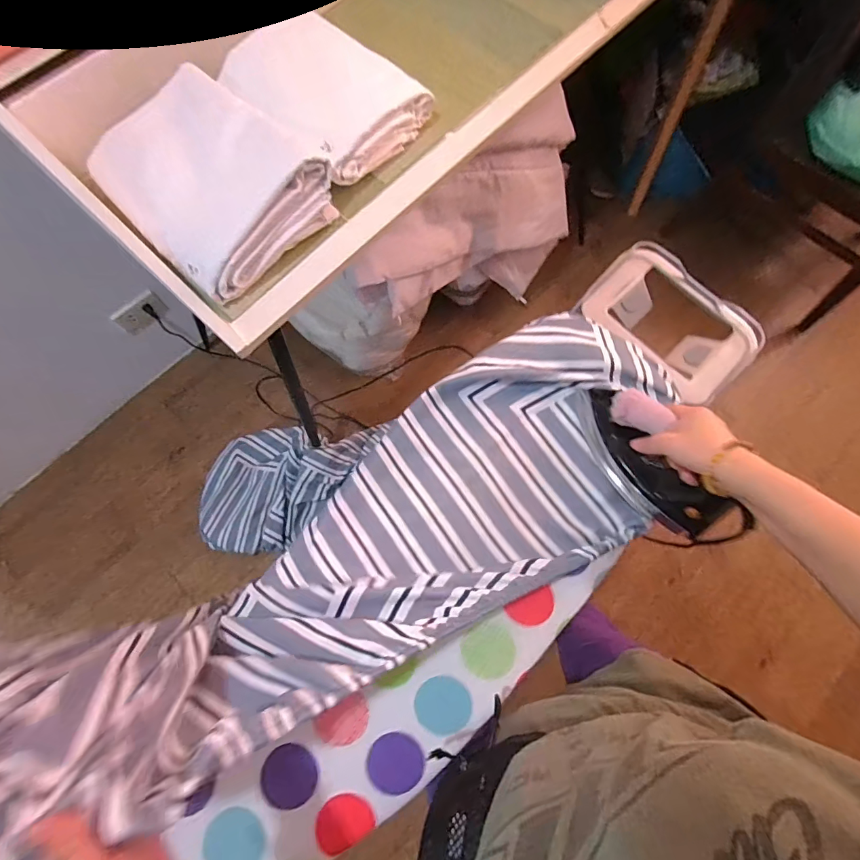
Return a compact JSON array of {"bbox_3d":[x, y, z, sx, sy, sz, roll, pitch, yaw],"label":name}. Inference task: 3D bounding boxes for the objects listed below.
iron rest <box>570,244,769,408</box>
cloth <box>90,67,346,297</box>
[{"bbox_3d":[0.374,-0.166,0.679,0.256,0.043,0.181,43,78,11],"label":"iron rest"},{"bbox_3d":[-0.292,-0.336,0.585,0.268,0.077,0.237,43,78,11],"label":"cloth"}]

